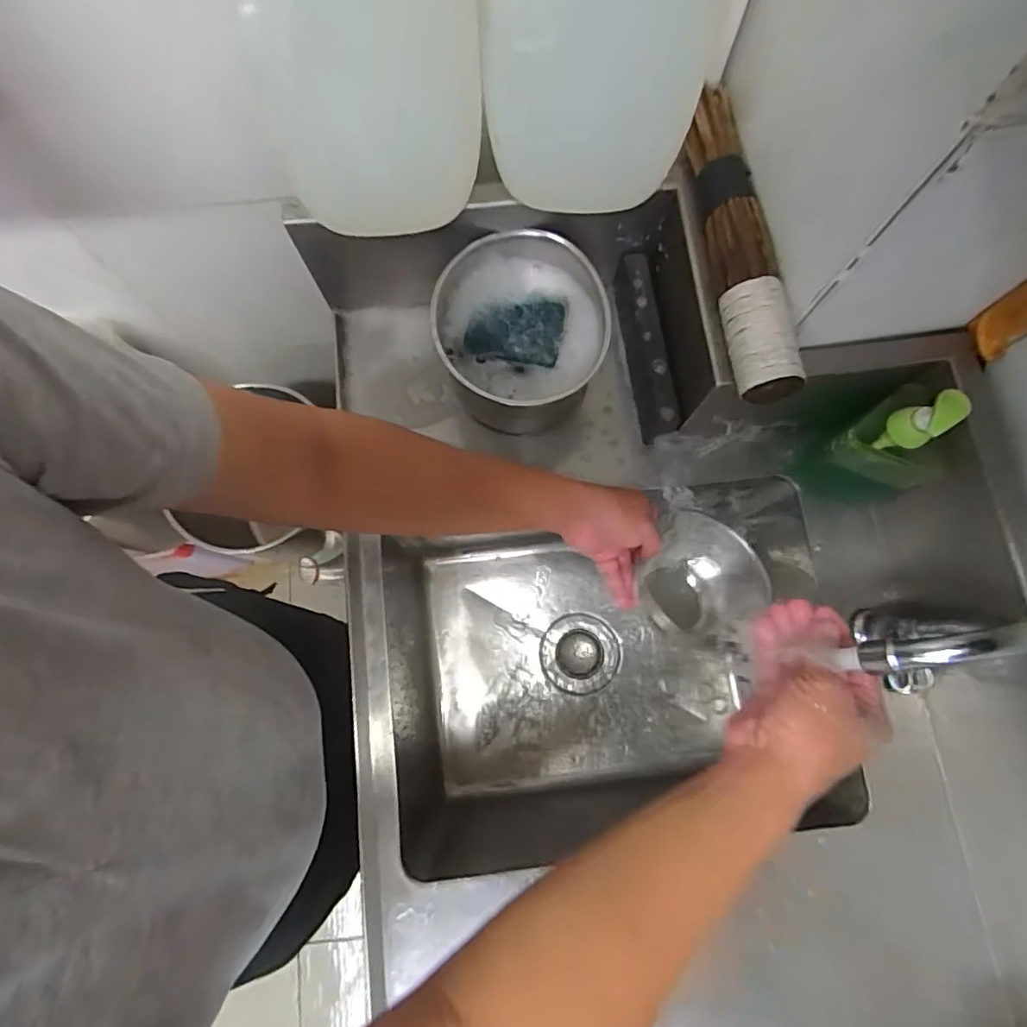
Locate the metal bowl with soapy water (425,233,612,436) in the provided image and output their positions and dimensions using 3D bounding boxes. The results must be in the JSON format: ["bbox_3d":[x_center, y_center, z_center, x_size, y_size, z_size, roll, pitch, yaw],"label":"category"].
[{"bbox_3d":[0.008,-0.179,0.588,0.165,0.120,0.175,0,77,0],"label":"metal bowl with soapy water"}]

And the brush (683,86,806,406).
[{"bbox_3d":[0.193,-0.237,0.479,0.045,0.049,0.289,-6,77,-1],"label":"brush"}]

